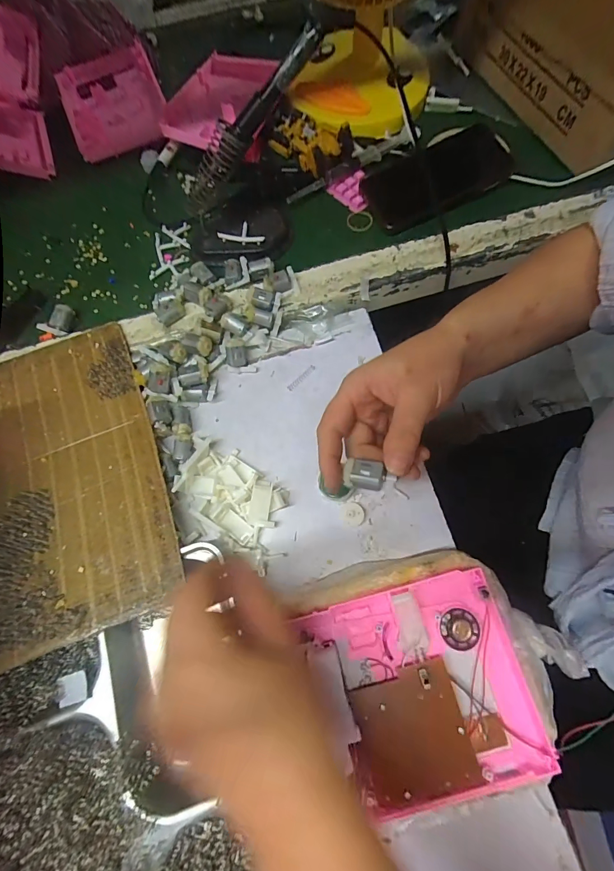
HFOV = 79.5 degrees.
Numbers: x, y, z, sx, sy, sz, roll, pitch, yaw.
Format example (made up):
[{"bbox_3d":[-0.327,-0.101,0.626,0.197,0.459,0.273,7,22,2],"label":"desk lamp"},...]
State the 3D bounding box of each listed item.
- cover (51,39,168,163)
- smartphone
[{"bbox_3d":[-0.262,-0.451,0.503,0.127,0.047,0.149,-21,72,-3],"label":"cover"},{"bbox_3d":[0.156,-0.312,0.442,0.180,0.014,0.087,-28,86,-5],"label":"smartphone"}]

